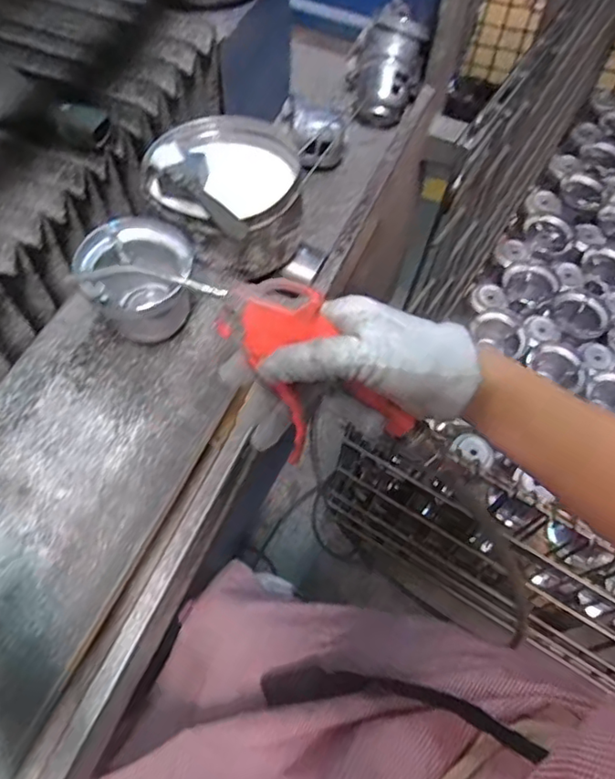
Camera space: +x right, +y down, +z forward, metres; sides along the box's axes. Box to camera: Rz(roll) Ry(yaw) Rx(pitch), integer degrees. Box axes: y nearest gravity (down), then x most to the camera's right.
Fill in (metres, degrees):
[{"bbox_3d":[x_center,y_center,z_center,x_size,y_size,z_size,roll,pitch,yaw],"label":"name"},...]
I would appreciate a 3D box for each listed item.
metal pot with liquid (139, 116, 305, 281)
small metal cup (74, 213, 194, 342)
[{"bbox_3d":[-0.078,-0.202,0.588,0.158,0.079,0.153,1,61,-2],"label":"metal pot with liquid"},{"bbox_3d":[-0.146,-0.099,0.517,0.086,0.076,0.079,27,64,12],"label":"small metal cup"}]

